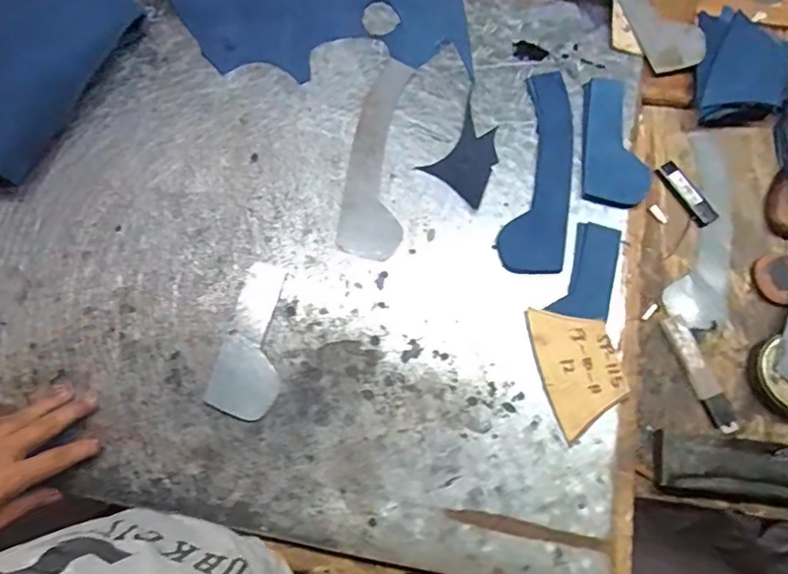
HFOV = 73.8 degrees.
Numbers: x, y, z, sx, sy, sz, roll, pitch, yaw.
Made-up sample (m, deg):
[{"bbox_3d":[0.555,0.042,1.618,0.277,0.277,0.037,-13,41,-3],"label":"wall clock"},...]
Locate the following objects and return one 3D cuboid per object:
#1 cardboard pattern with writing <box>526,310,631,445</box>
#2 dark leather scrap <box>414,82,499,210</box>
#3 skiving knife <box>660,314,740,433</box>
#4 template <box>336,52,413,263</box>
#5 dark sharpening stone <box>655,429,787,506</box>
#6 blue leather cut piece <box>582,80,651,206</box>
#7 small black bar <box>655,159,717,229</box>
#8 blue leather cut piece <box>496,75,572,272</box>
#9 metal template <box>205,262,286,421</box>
[{"bbox_3d":[0.174,0.074,0.491,0.073,0.004,0.114,-17,75,-1],"label":"cardboard pattern with writing"},{"bbox_3d":[0.084,-0.148,0.560,0.075,0.004,0.106,34,80,8],"label":"dark leather scrap"},{"bbox_3d":[0.301,0.085,0.518,0.024,0.005,0.117,-22,76,1],"label":"skiving knife"},{"bbox_3d":[-0.017,-0.139,0.557,0.061,0.006,0.225,5,78,3],"label":"template"},{"bbox_3d":[0.323,0.172,0.491,0.156,0.028,0.054,6,78,3],"label":"dark sharpening stone"},{"bbox_3d":[0.235,-0.156,0.558,0.065,0.006,0.150,5,74,5],"label":"blue leather cut piece"},{"bbox_3d":[0.320,-0.101,0.572,0.026,0.006,0.079,-35,79,-6],"label":"small black bar"},{"bbox_3d":[0.153,-0.126,0.553,0.061,0.004,0.236,10,73,2],"label":"blue leather cut piece"},{"bbox_3d":[-0.130,0.050,0.498,0.059,0.005,0.143,13,78,4],"label":"metal template"}]

